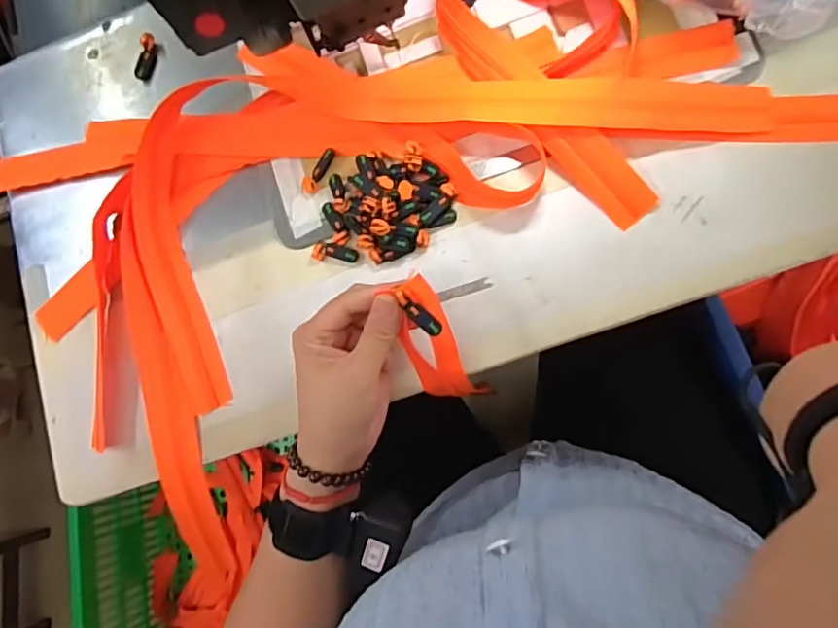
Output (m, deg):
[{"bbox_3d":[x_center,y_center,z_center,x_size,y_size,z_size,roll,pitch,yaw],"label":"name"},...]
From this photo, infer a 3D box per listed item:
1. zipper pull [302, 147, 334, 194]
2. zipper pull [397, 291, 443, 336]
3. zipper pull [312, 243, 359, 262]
[{"bbox_3d":[-0.079,-0.113,0.425,0.012,0.008,0.039,26,87,13],"label":"zipper pull"},{"bbox_3d":[0.000,0.000,0.335,0.010,0.008,0.036,-44,99,3],"label":"zipper pull"},{"bbox_3d":[-0.065,-0.047,0.413,0.036,0.005,0.013,5,83,11],"label":"zipper pull"}]

